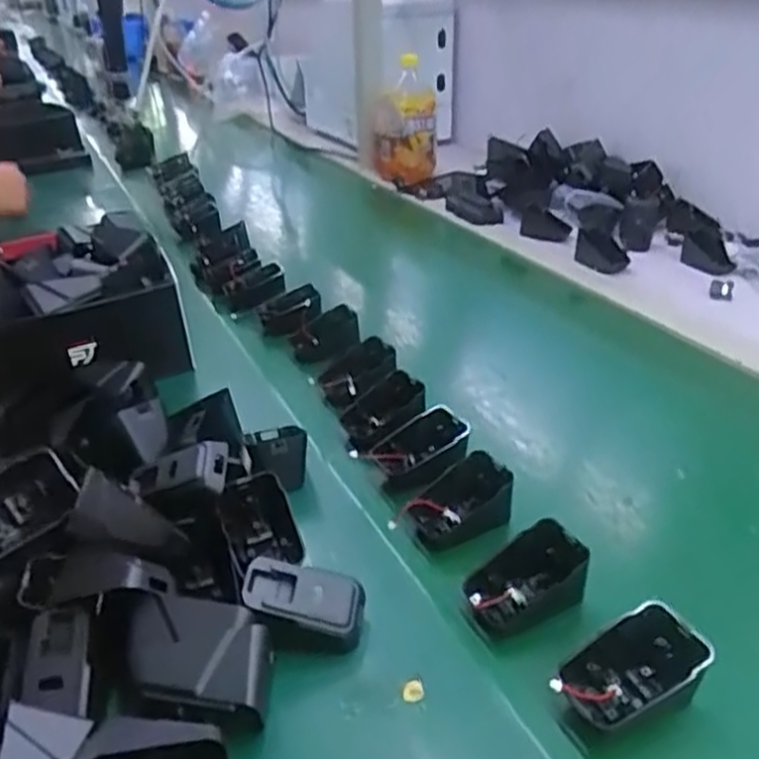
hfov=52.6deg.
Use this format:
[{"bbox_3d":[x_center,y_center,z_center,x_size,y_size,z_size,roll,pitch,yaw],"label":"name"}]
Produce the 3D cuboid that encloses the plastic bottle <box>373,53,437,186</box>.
[{"bbox_3d":[0.042,-0.442,1.322,0.108,0.186,0.126,-2,28,2],"label":"plastic bottle"}]

